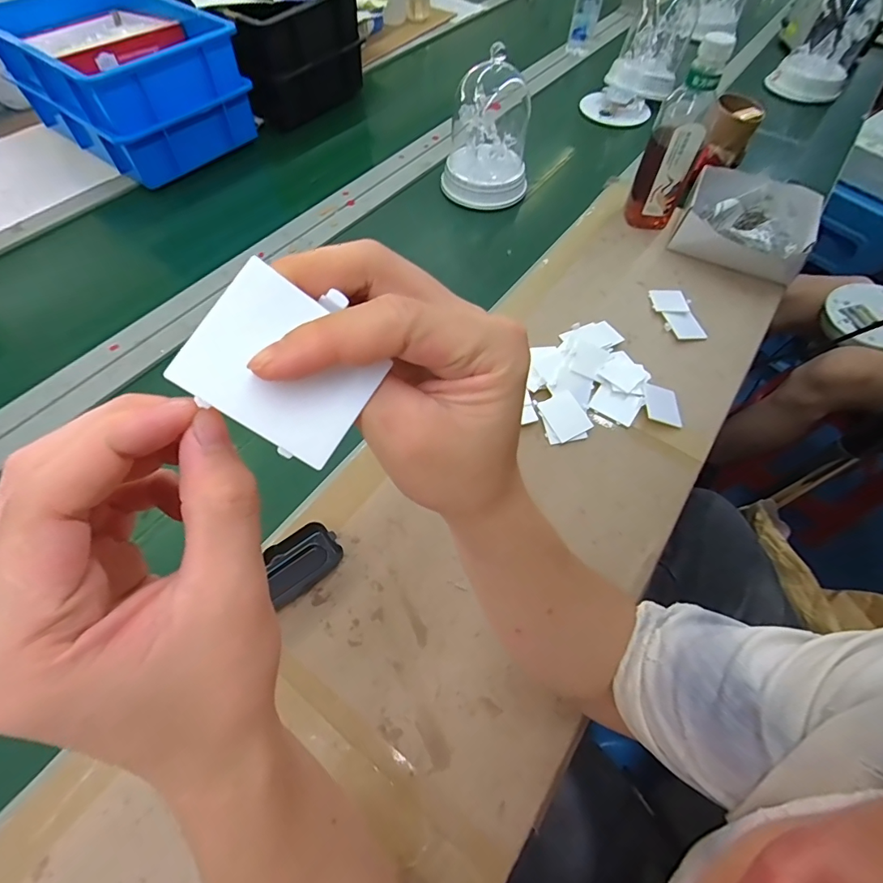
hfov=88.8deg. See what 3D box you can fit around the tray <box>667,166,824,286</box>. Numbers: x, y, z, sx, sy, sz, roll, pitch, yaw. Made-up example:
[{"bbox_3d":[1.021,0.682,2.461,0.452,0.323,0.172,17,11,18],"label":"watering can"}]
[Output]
[{"bbox_3d":[0.481,-0.345,0.709,0.190,0.058,0.182,25,61,15],"label":"tray"}]

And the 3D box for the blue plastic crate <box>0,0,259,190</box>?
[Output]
[{"bbox_3d":[-0.592,-0.668,0.831,0.408,0.170,0.284,35,63,18],"label":"blue plastic crate"}]

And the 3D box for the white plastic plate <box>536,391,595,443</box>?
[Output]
[{"bbox_3d":[0.149,-0.032,0.545,0.047,0.004,0.056,-26,74,-13],"label":"white plastic plate"}]

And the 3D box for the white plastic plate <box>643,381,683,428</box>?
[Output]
[{"bbox_3d":[0.270,-0.045,0.552,0.041,0.004,0.055,9,61,-2],"label":"white plastic plate"}]

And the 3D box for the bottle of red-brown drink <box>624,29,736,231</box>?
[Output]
[{"bbox_3d":[0.353,-0.447,0.680,0.076,0.245,0.073,20,59,12],"label":"bottle of red-brown drink"}]

